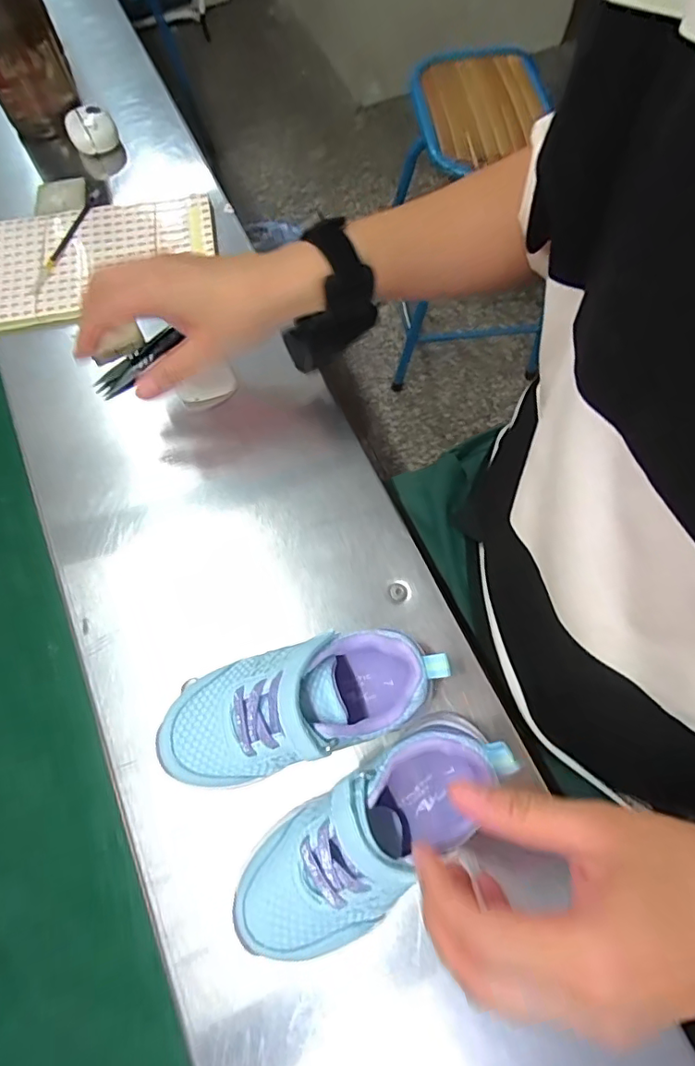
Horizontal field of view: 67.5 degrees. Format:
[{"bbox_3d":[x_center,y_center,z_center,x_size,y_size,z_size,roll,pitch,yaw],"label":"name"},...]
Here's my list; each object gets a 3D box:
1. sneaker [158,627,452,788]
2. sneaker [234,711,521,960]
[{"bbox_3d":[-0.027,0.096,0.299,0.156,0.078,0.057,-16,69,-5],"label":"sneaker"},{"bbox_3d":[0.015,0.159,0.275,0.154,0.074,0.064,-34,72,-11],"label":"sneaker"}]

